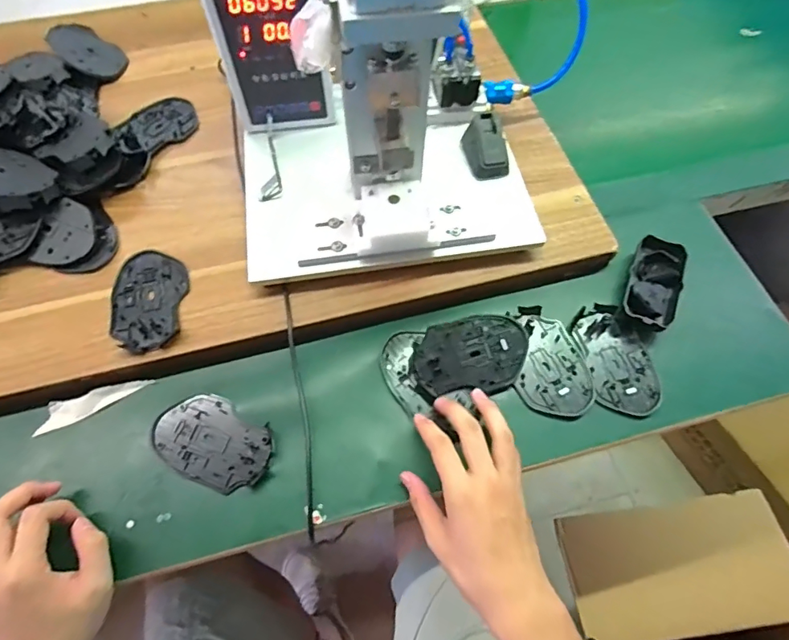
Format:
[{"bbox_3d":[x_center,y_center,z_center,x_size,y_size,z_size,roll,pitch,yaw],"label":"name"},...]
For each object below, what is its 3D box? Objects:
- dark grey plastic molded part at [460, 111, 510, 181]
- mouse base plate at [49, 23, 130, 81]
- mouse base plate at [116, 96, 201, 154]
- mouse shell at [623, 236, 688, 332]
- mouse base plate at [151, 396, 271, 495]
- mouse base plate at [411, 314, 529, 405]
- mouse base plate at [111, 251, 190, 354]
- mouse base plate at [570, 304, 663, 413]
[{"bbox_3d":[0.101,-0.191,0.530,0.041,0.032,0.064,-16,65,-9],"label":"dark grey plastic molded part"},{"bbox_3d":[-0.420,-0.365,0.653,0.125,0.010,0.079,34,48,4],"label":"mouse base plate"},{"bbox_3d":[-0.293,-0.240,0.599,0.102,0.012,0.069,-41,71,-19],"label":"mouse base plate"},{"bbox_3d":[0.279,-0.040,0.518,0.053,0.022,0.112,25,66,11],"label":"mouse shell"},{"bbox_3d":[-0.169,0.114,0.453,0.110,0.008,0.071,25,66,11],"label":"mouse base plate"},{"bbox_3d":[0.074,0.036,0.481,0.112,0.019,0.072,-8,64,-5],"label":"mouse base plate"},{"bbox_3d":[-0.248,-0.021,0.489,0.071,0.006,0.115,-7,64,-4],"label":"mouse base plate"},{"bbox_3d":[0.226,0.039,0.489,0.067,0.007,0.114,-8,64,-5],"label":"mouse base plate"}]

